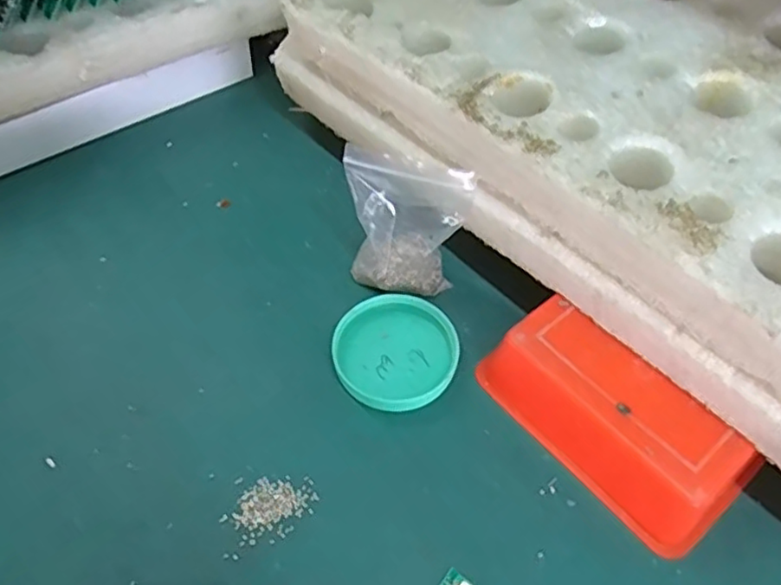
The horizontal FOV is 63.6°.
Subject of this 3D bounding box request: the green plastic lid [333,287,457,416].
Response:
[{"bbox_3d":[0.004,0.031,0.345,0.068,0.011,0.064,0,54,0],"label":"green plastic lid"}]

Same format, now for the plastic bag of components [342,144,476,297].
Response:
[{"bbox_3d":[0.010,-0.037,0.349,0.064,0.083,0.036,-1,54,0],"label":"plastic bag of components"}]

